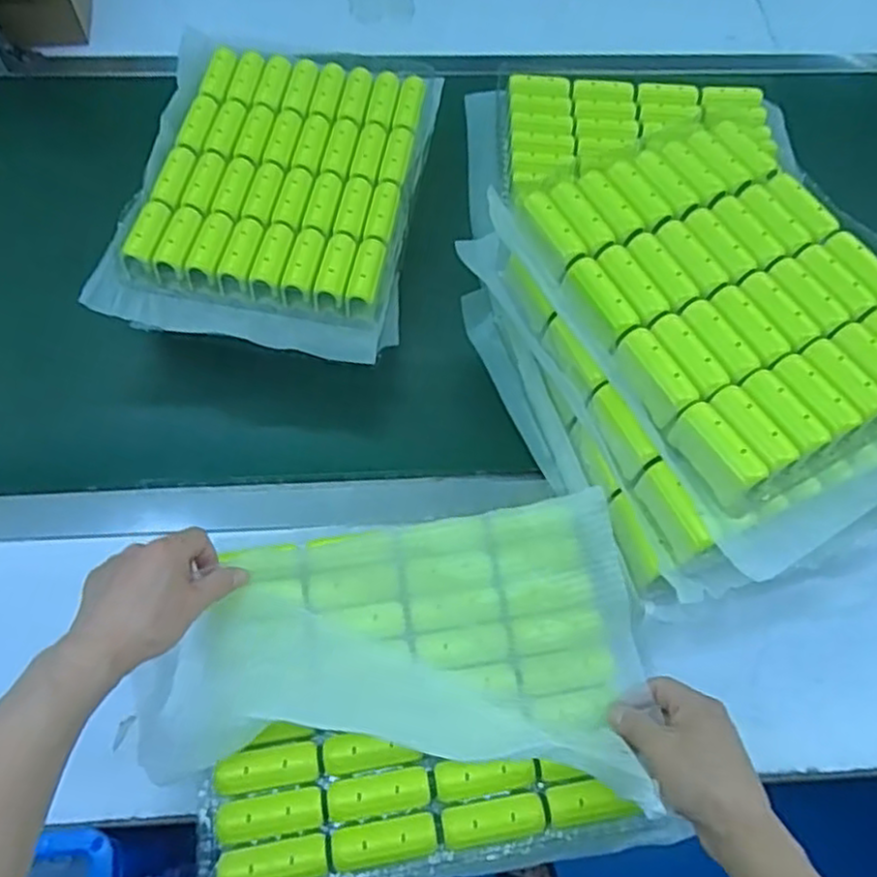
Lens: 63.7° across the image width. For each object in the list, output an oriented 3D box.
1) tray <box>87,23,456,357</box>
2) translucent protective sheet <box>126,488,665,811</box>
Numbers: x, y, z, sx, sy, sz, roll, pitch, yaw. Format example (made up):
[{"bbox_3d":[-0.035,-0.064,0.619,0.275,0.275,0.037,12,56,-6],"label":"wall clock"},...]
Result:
[{"bbox_3d":[-0.171,-0.275,0.785,0.290,0.093,0.385,7,61,6],"label":"tray"},{"bbox_3d":[-0.028,0.159,0.550,0.352,0.072,0.235,1,61,3],"label":"translucent protective sheet"}]

